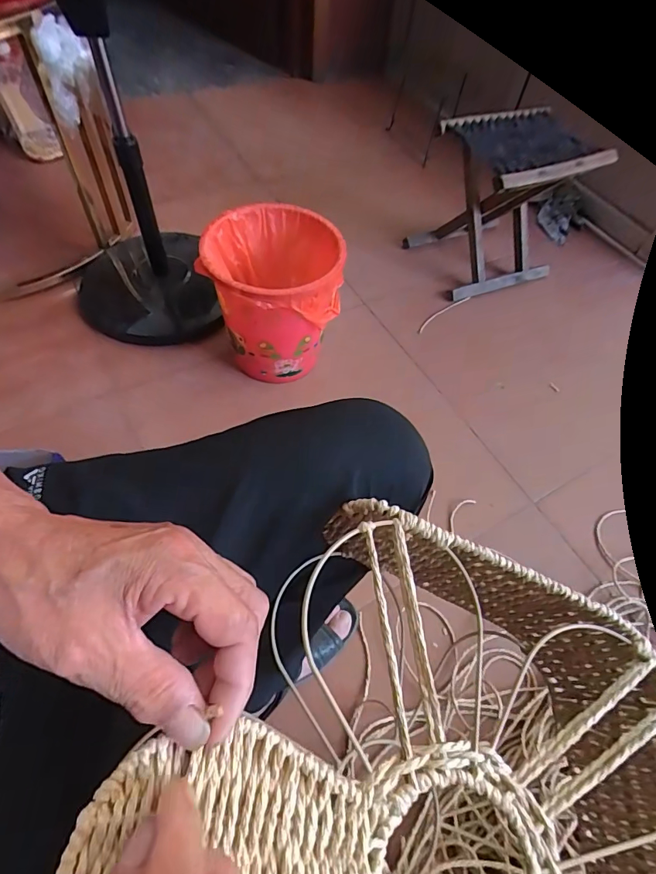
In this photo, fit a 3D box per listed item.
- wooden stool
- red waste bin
[{"bbox_3d":[0.419,-0.571,1.090,0.330,0.299,0.272,-14,60,-13],"label":"wooden stool"},{"bbox_3d":[-0.103,-0.260,0.863,0.236,0.259,0.231,1,57,-4],"label":"red waste bin"}]

